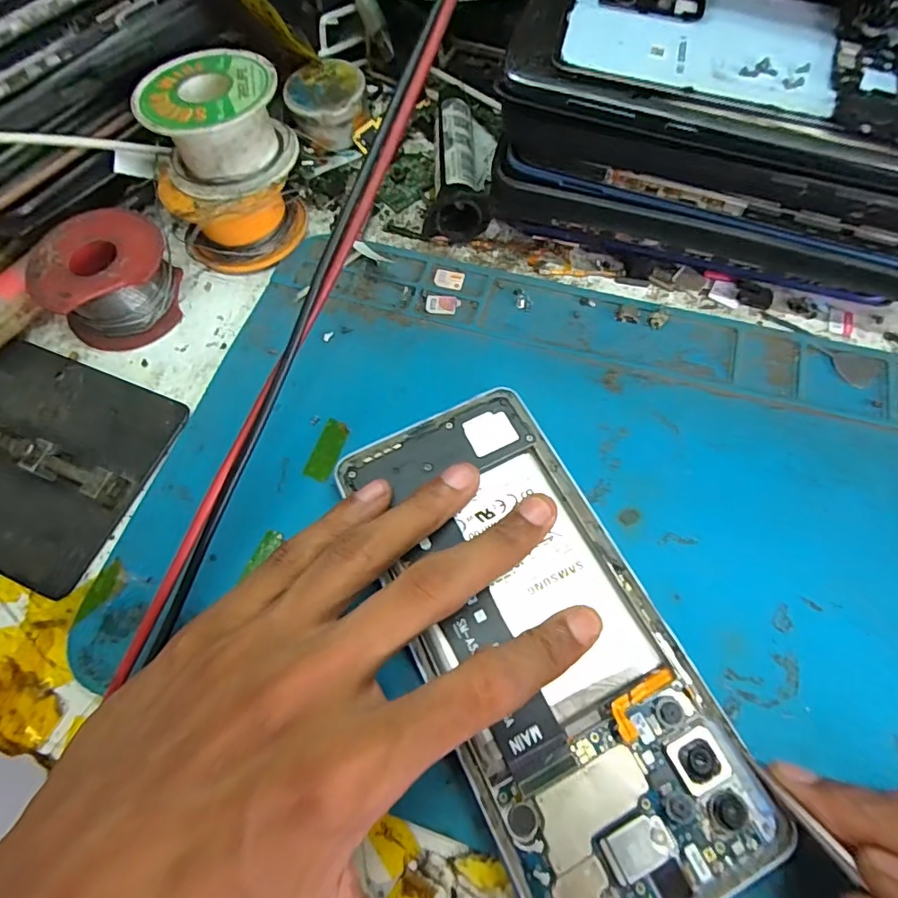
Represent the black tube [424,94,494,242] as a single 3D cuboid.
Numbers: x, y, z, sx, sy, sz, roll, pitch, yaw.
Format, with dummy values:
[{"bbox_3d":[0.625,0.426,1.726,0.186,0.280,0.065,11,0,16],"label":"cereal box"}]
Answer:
[{"bbox_3d":[0.003,-0.127,0.236,0.026,0.021,0.074,-2,66,2],"label":"black tube"}]

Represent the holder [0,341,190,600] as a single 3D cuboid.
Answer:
[{"bbox_3d":[-0.165,-0.003,0.191,0.110,0.017,0.078,20,68,11],"label":"holder"}]

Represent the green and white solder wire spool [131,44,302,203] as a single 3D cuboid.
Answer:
[{"bbox_3d":[-0.089,-0.126,0.206,0.051,0.034,0.047,-1,66,2],"label":"green and white solder wire spool"}]

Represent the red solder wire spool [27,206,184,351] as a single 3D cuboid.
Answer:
[{"bbox_3d":[-0.138,-0.070,0.212,0.048,0.030,0.045,-1,66,2],"label":"red solder wire spool"}]

